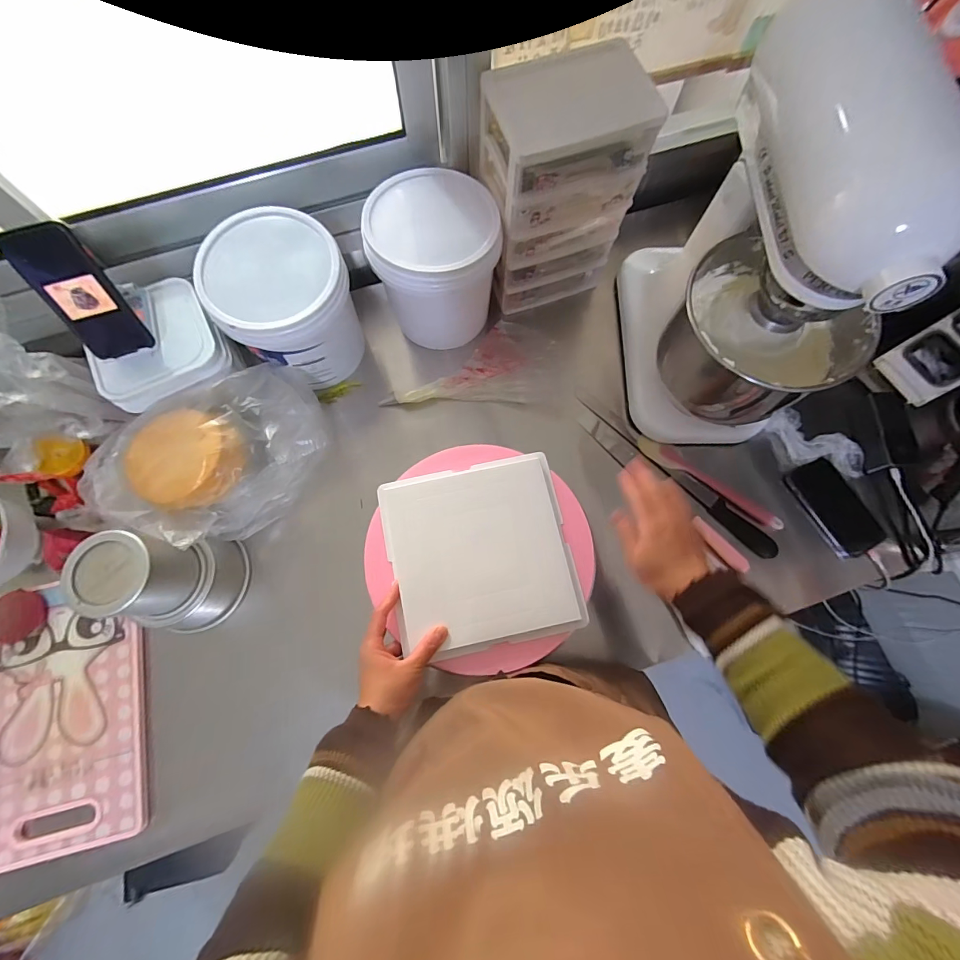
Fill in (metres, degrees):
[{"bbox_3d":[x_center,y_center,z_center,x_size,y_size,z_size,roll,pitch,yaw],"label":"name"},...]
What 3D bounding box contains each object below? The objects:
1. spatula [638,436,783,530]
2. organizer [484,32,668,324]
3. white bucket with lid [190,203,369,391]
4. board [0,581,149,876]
[{"bbox_3d":[0.376,0.000,0.695,0.250,0.027,0.035,32,78,7],"label":"spatula"},{"bbox_3d":[0.115,-0.436,0.656,0.202,0.299,0.145,-14,76,-4],"label":"organizer"},{"bbox_3d":[-0.291,-0.267,0.658,0.185,0.189,0.170,0,76,0],"label":"white bucket with lid"},{"bbox_3d":[-0.594,0.331,0.591,0.222,0.020,0.342,-13,76,-3],"label":"board"}]

